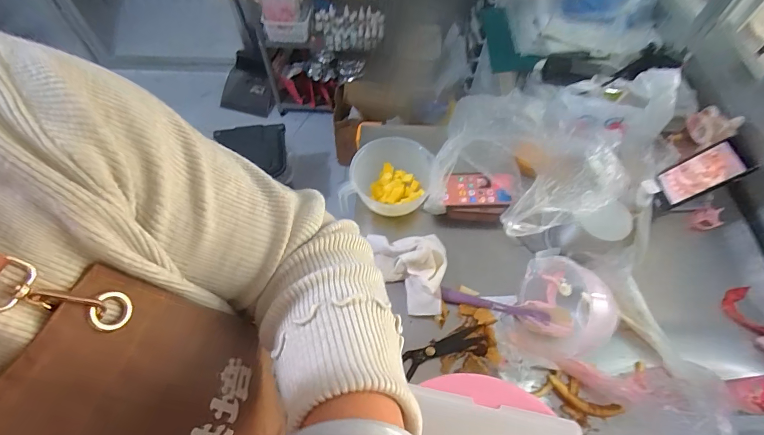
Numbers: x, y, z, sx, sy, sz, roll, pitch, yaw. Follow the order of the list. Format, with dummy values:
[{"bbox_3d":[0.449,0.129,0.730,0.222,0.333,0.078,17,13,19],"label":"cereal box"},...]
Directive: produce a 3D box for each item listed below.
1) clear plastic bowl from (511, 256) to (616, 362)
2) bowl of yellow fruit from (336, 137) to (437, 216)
[{"bbox_3d":[0.296,0.145,0.608,0.130,0.113,0.143,18,61,9],"label":"clear plastic bowl"},{"bbox_3d":[0.013,-0.068,0.740,0.156,0.100,0.142,1,59,-1],"label":"bowl of yellow fruit"}]

